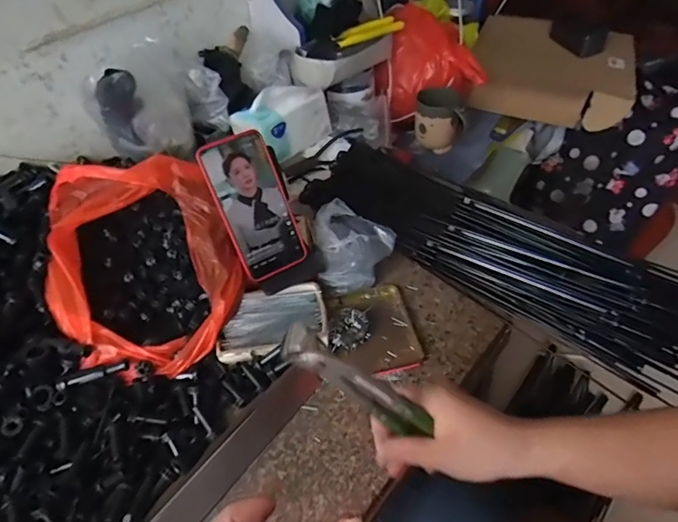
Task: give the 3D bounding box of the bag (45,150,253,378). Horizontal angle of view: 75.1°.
[{"bbox_3d":[-0.226,-0.010,0.496,0.198,0.113,0.249,-20,52,-24],"label":"bag"}]

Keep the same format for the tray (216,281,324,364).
[{"bbox_3d":[-0.079,0.071,0.518,0.123,0.021,0.081,-11,48,-6],"label":"tray"}]

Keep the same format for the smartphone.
[{"bbox_3d":[-0.096,-0.062,0.509,0.079,0.161,0.005,-26,18,-19],"label":"smartphone"}]

